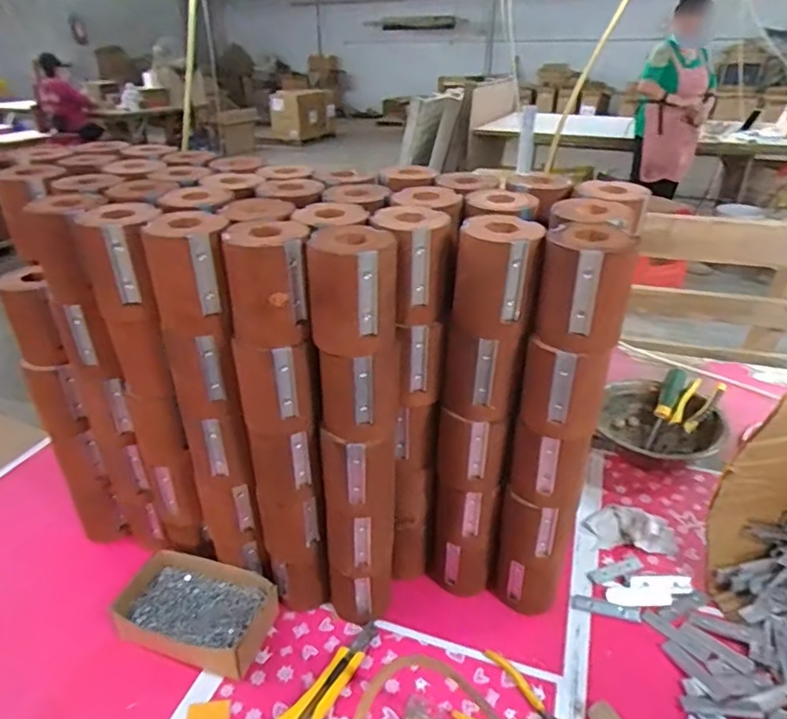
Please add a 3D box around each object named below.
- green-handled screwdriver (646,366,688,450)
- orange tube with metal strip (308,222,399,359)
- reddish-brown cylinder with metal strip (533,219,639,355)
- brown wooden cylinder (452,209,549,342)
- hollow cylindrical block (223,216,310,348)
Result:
[{"bbox_3d":[0.500,0.089,1.008,0.033,0.026,0.171,20,72,34],"label":"green-handled screwdriver"},{"bbox_3d":[-0.038,-0.066,0.519,0.085,0.102,0.073,-2,30,-3],"label":"orange tube with metal strip"},{"bbox_3d":[0.177,-0.066,0.505,0.085,0.100,0.066,11,32,19],"label":"reddish-brown cylinder with metal strip"},{"bbox_3d":[0.099,-0.083,0.542,0.083,0.101,0.075,6,31,10],"label":"brown wooden cylinder"},{"bbox_3d":[-0.123,-0.076,0.537,0.080,0.104,0.078,-10,32,-16],"label":"hollow cylindrical block"}]

